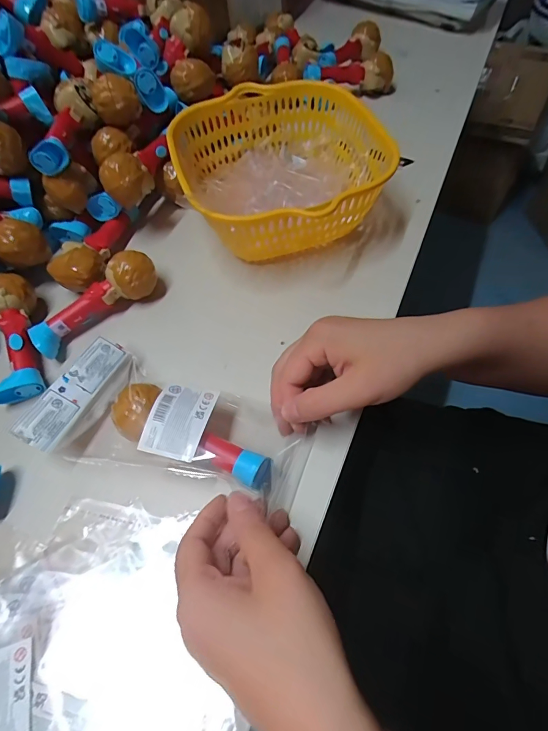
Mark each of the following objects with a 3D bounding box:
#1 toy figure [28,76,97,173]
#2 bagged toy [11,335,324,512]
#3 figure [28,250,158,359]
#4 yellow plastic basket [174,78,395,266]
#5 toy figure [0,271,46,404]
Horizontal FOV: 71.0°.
[{"bbox_3d":[-0.201,-0.234,0.379,0.038,0.045,0.126,0,60,3],"label":"toy figure"},{"bbox_3d":[-0.073,0.043,0.288,0.199,0.050,0.089,16,64,4],"label":"bagged toy"},{"bbox_3d":[-0.162,-0.056,0.351,0.121,0.042,0.033,-36,65,-16],"label":"figure"},{"bbox_3d":[0.006,-0.187,0.390,0.190,0.084,0.204,-18,61,-7],"label":"yellow plastic basket"},{"bbox_3d":[-0.225,-0.025,0.334,0.040,0.041,0.118,-19,61,-8],"label":"toy figure"}]

